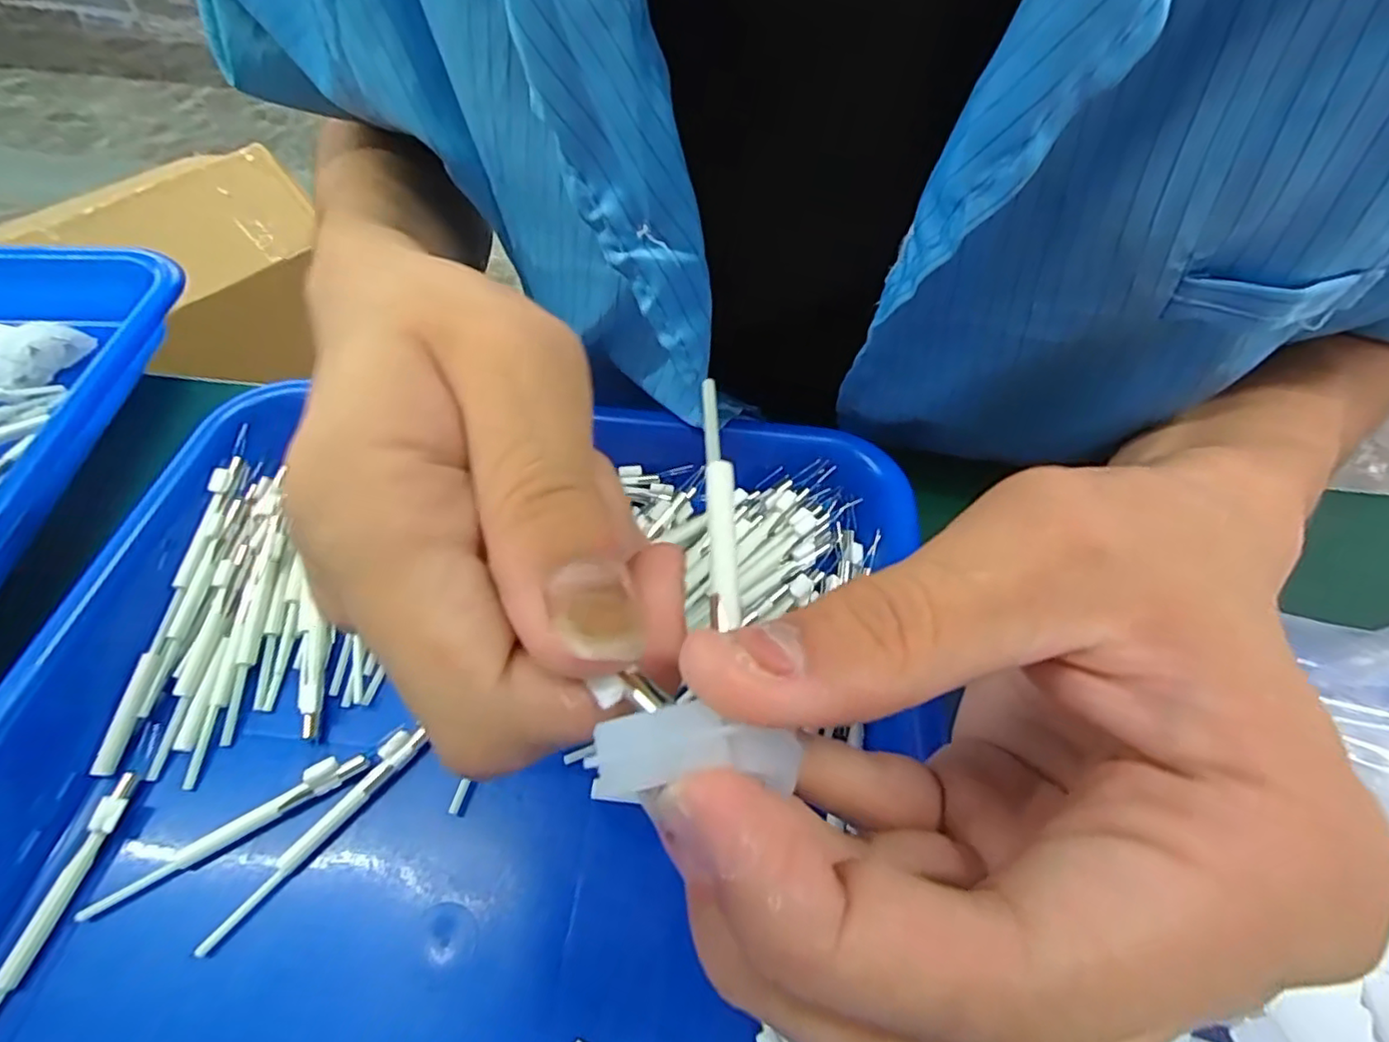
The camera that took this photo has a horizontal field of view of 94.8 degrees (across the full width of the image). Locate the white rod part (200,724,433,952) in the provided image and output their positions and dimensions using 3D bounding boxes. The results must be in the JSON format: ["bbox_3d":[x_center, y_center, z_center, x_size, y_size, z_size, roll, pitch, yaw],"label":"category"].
[{"bbox_3d":[-0.102,0.083,0.170,0.007,0.004,0.064,34,62,20],"label":"white rod part"}]

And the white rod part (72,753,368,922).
[{"bbox_3d":[-0.124,0.081,0.170,0.070,0.004,0.007,-26,61,-17],"label":"white rod part"}]

